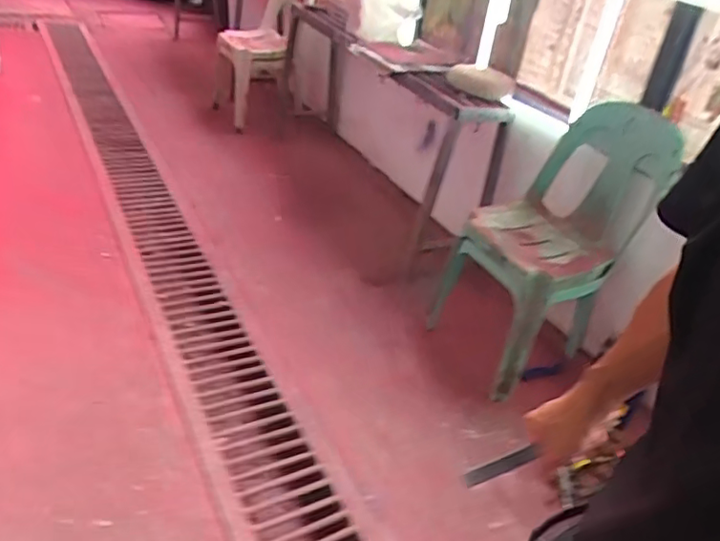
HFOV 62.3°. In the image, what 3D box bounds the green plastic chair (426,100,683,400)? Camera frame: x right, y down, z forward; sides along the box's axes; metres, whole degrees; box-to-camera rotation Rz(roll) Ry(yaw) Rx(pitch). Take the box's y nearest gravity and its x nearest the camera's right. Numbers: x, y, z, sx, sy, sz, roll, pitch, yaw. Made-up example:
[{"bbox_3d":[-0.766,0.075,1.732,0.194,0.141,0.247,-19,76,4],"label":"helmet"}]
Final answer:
[{"bbox_3d":[0.573,-0.117,1.841,0.562,0.705,0.421,-16,41,-28],"label":"green plastic chair"}]

